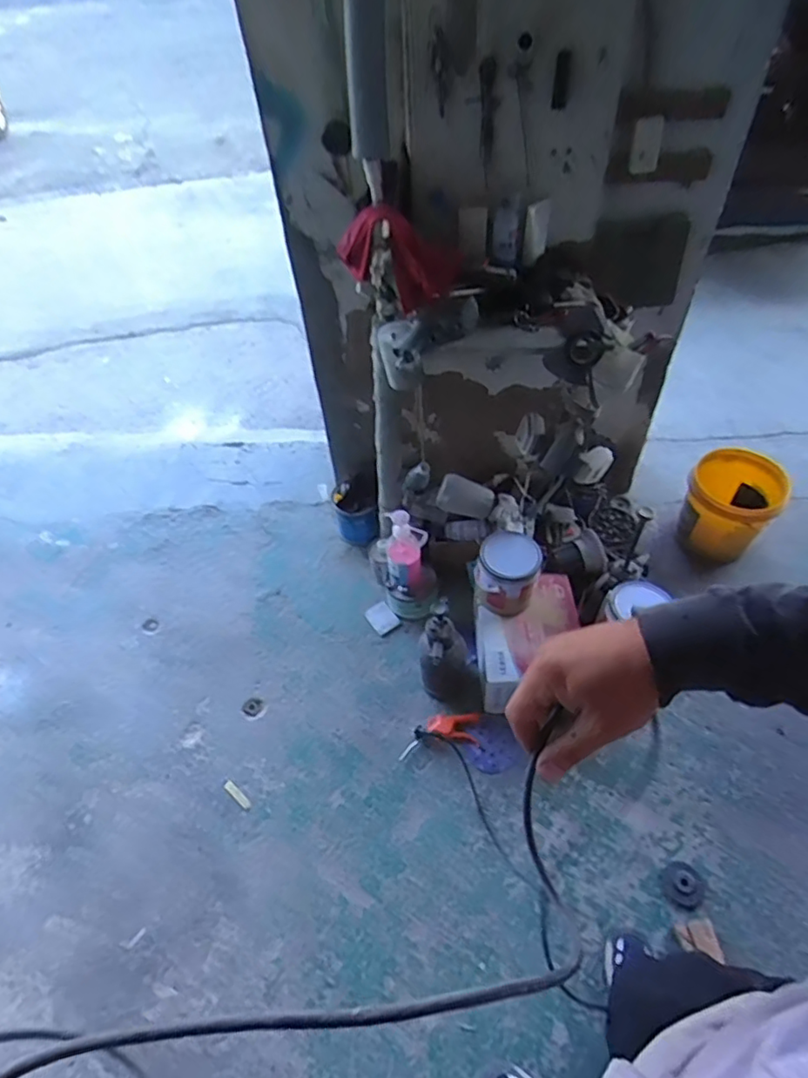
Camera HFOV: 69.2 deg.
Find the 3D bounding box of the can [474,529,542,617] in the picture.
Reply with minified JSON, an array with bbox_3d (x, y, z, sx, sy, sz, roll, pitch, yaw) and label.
[{"bbox_3d":[0.259,0.088,1.458,0.150,0.188,0.138,8,51,11],"label":"can"}]

